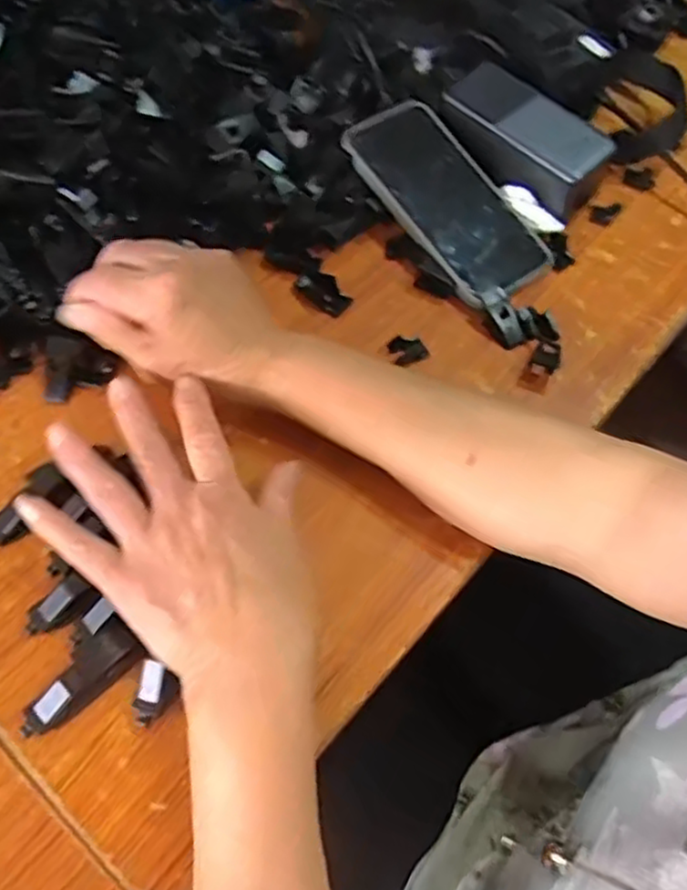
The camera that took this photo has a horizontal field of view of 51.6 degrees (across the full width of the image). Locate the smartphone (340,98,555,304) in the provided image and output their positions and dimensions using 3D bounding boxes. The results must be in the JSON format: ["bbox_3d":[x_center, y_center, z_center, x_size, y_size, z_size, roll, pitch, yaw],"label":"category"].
[{"bbox_3d":[0.076,-0.175,0.505,0.083,0.013,0.161,-37,82,-23],"label":"smartphone"}]

